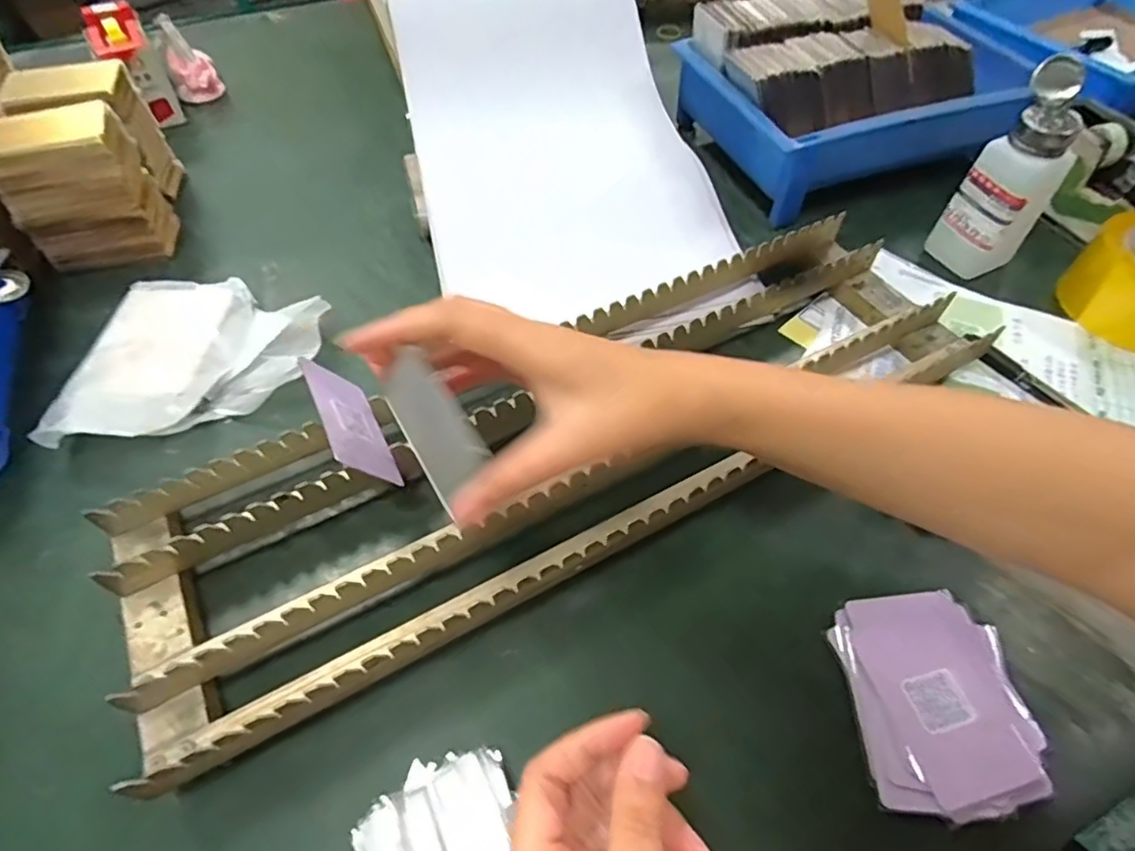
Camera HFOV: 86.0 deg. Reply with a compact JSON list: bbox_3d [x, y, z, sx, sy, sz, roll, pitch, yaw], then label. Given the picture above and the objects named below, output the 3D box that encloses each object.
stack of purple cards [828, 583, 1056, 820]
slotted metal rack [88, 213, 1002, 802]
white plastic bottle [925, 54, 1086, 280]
[{"bbox_3d":[0.193,0.141,0.315,0.090,0.018,0.101,-4,54,-3],"label":"stack of purple cards"},{"bbox_3d":[0.014,0.002,0.399,0.554,0.048,0.174,-25,58,-18],"label":"slotted metal rack"},{"bbox_3d":[0.352,-0.192,0.480,0.063,0.146,0.057,35,61,22],"label":"white plastic bottle"}]

